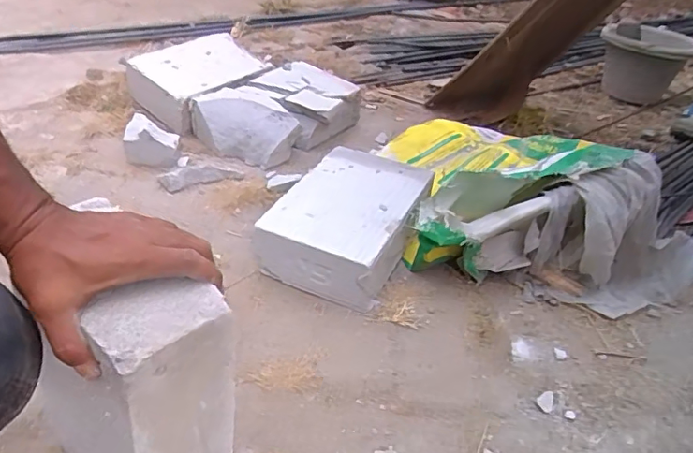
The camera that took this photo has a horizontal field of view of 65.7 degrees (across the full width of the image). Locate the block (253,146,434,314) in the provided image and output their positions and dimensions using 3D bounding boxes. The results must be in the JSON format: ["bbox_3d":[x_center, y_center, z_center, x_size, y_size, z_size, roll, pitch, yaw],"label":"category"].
[{"bbox_3d":[0.003,-0.017,0.910,0.216,0.088,0.298,17,40,12],"label":"block"}]

